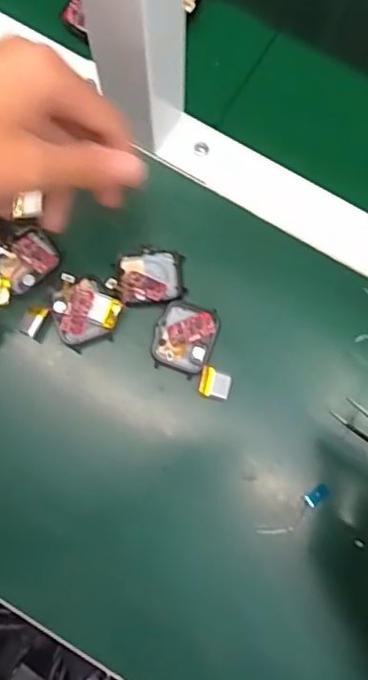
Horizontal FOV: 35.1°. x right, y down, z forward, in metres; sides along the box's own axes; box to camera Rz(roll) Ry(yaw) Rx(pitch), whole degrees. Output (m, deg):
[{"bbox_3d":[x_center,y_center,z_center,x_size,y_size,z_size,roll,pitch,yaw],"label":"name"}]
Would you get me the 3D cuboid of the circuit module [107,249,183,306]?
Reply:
[{"bbox_3d":[-0.025,-0.042,0.386,0.047,0.010,0.037,2,76,0],"label":"circuit module"}]

